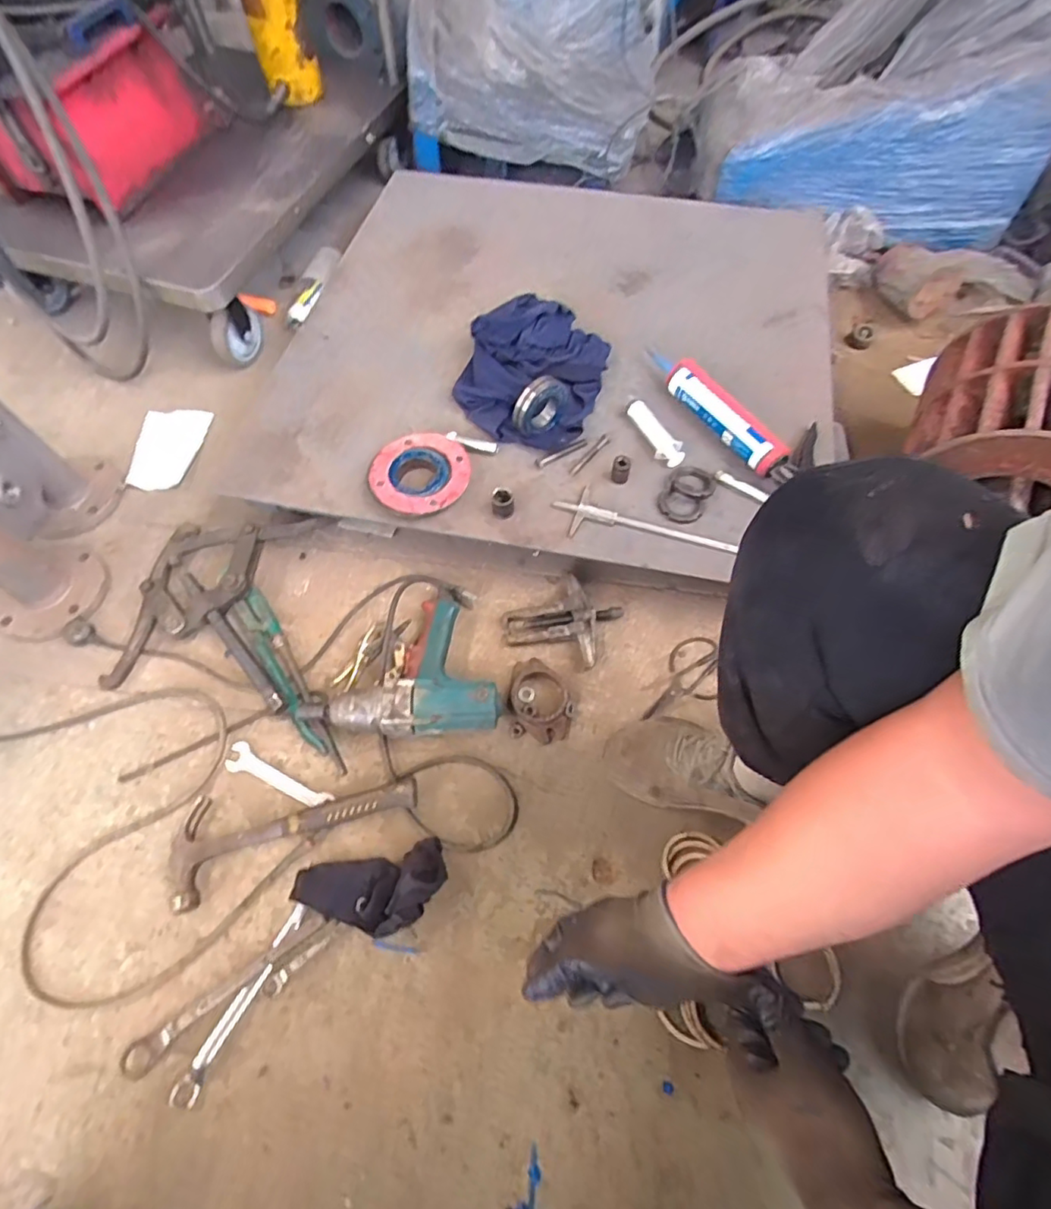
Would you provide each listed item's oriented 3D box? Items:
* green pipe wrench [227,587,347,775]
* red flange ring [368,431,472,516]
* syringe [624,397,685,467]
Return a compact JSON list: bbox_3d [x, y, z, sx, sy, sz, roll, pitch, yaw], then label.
[{"bbox_3d":[-0.352,0.111,0.850,0.051,0.031,0.320,-33,68,-16],"label":"green pipe wrench"},{"bbox_3d":[-0.166,-0.203,0.891,0.153,0.033,0.149,0,63,-1],"label":"red flange ring"},{"bbox_3d":[0.214,-0.286,0.947,0.031,0.032,0.148,-27,66,-14],"label":"syringe"}]

